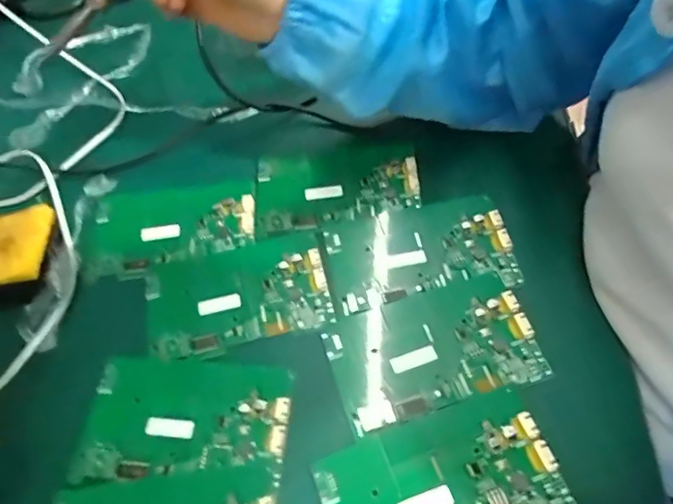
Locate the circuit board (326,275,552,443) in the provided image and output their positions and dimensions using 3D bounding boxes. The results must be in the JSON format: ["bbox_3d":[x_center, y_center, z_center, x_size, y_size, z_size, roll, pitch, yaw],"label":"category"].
[{"bbox_3d":[0.063,0.062,0.337,0.130,0.010,0.078,-16,57,-6],"label":"circuit board"}]

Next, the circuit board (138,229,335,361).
[{"bbox_3d":[-0.073,0.029,0.371,0.131,0.008,0.080,-14,57,-5],"label":"circuit board"}]

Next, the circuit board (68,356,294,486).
[{"bbox_3d":[-0.097,0.105,0.325,0.131,0.010,0.075,1,57,5],"label":"circuit board"}]

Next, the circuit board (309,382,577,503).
[{"bbox_3d":[0.059,0.133,0.290,0.131,0.009,0.078,-19,58,-8],"label":"circuit board"}]

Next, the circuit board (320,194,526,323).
[{"bbox_3d":[0.059,-0.002,0.377,0.134,0.009,0.079,-10,57,-2],"label":"circuit board"}]

